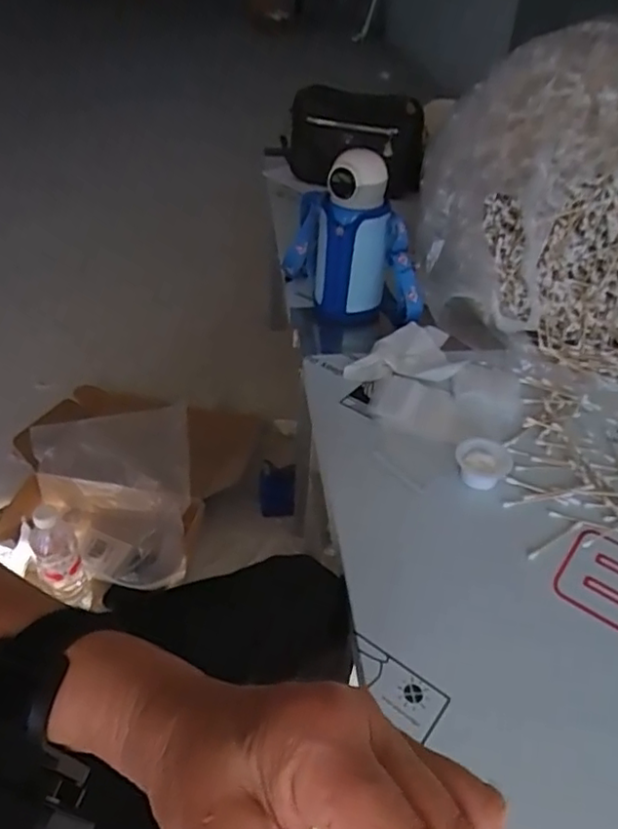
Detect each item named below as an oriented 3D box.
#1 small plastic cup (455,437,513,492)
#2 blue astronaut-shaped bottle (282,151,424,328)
[{"bbox_3d":[0.177,0.048,0.625,0.055,0.025,0.058,15,43,13],"label":"small plastic cup"},{"bbox_3d":[0.057,-0.232,0.793,0.094,0.192,0.075,5,42,1],"label":"blue astronaut-shaped bottle"}]

